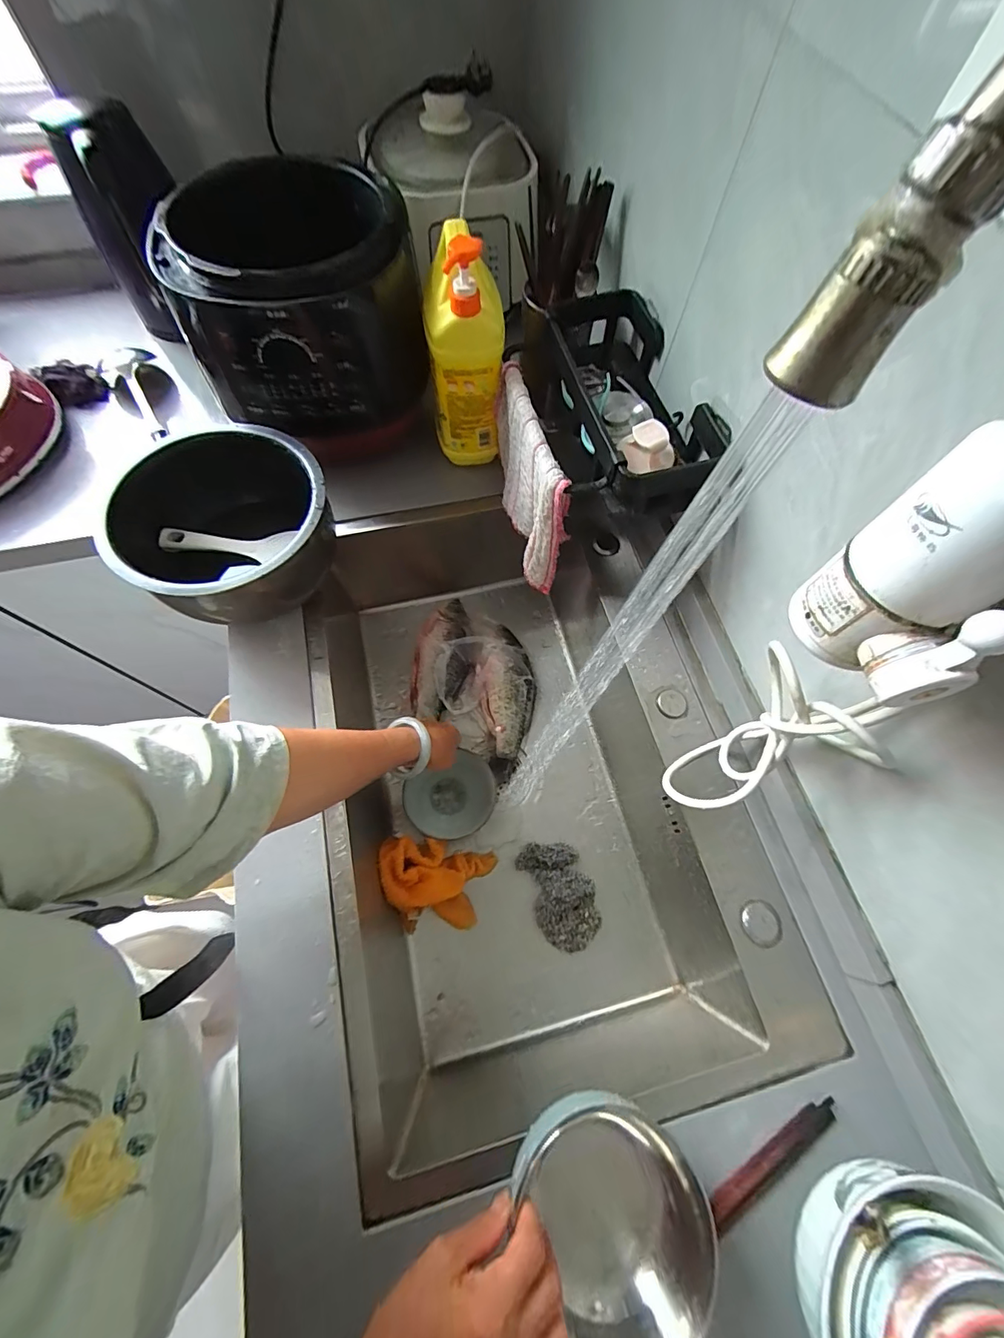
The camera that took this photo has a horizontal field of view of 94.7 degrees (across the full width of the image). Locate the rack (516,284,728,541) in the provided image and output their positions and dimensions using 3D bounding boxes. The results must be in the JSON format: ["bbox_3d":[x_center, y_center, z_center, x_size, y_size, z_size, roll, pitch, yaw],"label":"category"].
[{"bbox_3d":[0.122,-0.312,0.599,0.144,0.185,0.347,-6,67,-4],"label":"rack"}]

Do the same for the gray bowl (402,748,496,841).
[{"bbox_3d":[-0.068,0.184,0.658,0.126,0.044,0.105,-29,71,-13],"label":"gray bowl"}]

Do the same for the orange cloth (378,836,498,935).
[{"bbox_3d":[-0.086,0.284,0.608,0.142,0.072,0.105,5,67,0],"label":"orange cloth"}]

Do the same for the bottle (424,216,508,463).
[{"bbox_3d":[-0.042,-0.389,0.578,0.085,0.254,0.105,5,67,0],"label":"bottle"}]

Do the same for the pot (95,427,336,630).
[{"bbox_3d":[-0.298,-0.159,0.536,0.203,0.103,0.211,1,67,-1],"label":"pot"}]

